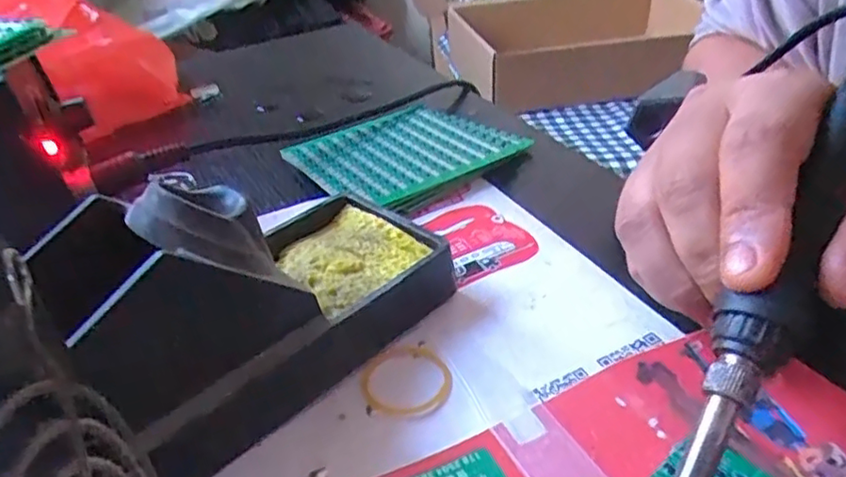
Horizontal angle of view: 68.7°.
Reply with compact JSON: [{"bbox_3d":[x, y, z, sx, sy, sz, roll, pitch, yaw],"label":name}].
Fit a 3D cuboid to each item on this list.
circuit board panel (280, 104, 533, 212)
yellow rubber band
[{"bbox_3d":[-0.008,-0.051,0.354,0.113,0.007,0.093,-26,39,-28],"label":"circuit board panel"},{"bbox_3d":[-0.006,0.049,0.222,0.031,0.004,0.033,-3,34,2],"label":"yellow rubber band"}]

